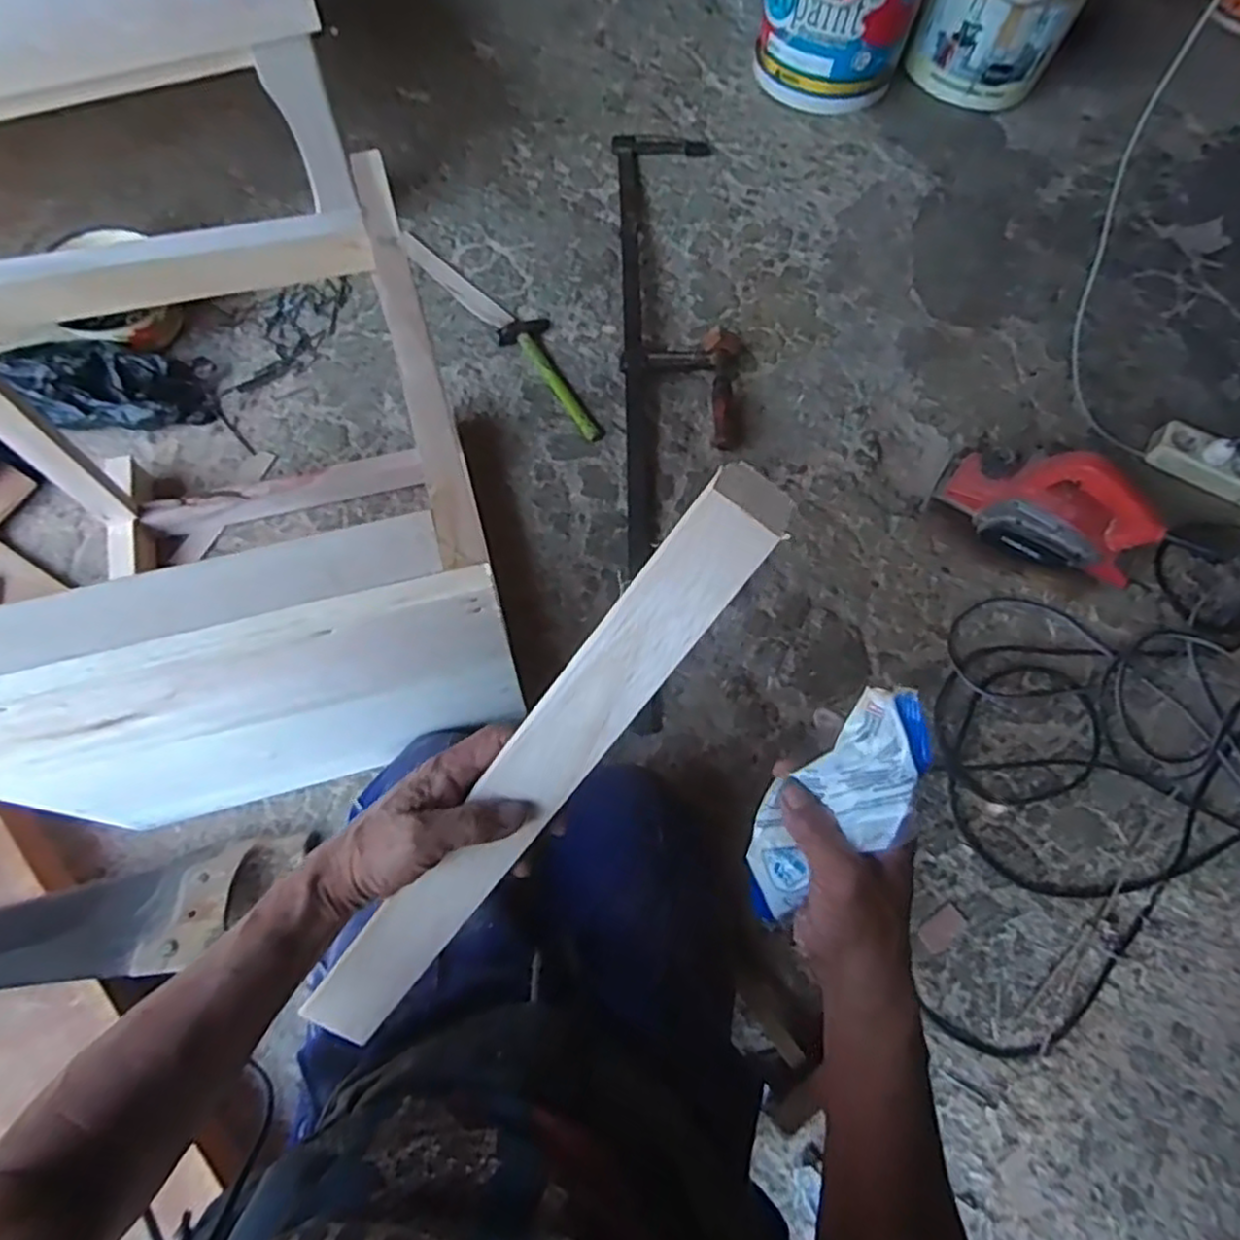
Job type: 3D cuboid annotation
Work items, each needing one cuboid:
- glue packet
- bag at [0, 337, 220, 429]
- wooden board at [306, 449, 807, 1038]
[{"bbox_3d":[0.121,0.117,0.427,0.060,0.043,0.176,37,112,13],"label":"glue packet"},{"bbox_3d":[-0.693,-0.321,0.989,0.243,0.039,0.123,2,67,-22],"label":"bag"},{"bbox_3d":[-0.057,0.101,0.447,0.052,0.014,0.456,36,103,-9],"label":"wooden board"}]

